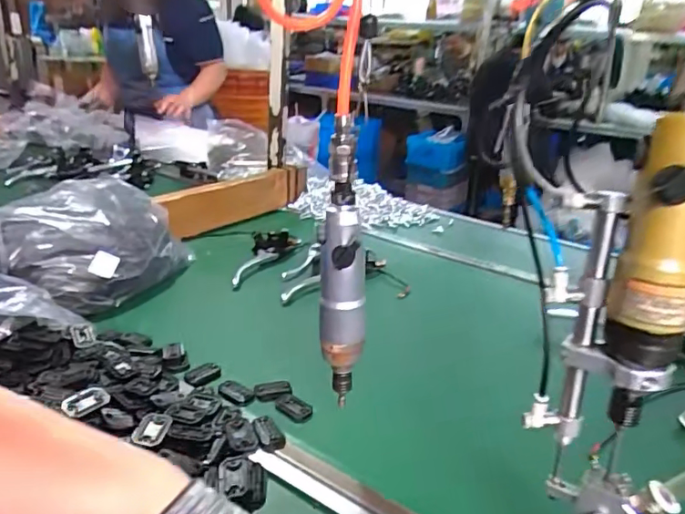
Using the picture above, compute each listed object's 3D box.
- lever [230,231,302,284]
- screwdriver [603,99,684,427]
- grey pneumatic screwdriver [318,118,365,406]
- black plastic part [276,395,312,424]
[{"bbox_3d":[-0.155,-0.009,0.958,0.062,0.028,0.219,12,24,19],"label":"lever"},{"bbox_3d":[0.172,0.008,0.291,0.041,0.171,0.032,18,27,30],"label":"screwdriver"},{"bbox_3d":[0.002,0.010,0.453,0.038,0.238,0.038,3,23,-2],"label":"grey pneumatic screwdriver"},{"bbox_3d":[-0.053,0.165,0.584,0.040,0.014,0.021,20,28,33],"label":"black plastic part"}]

